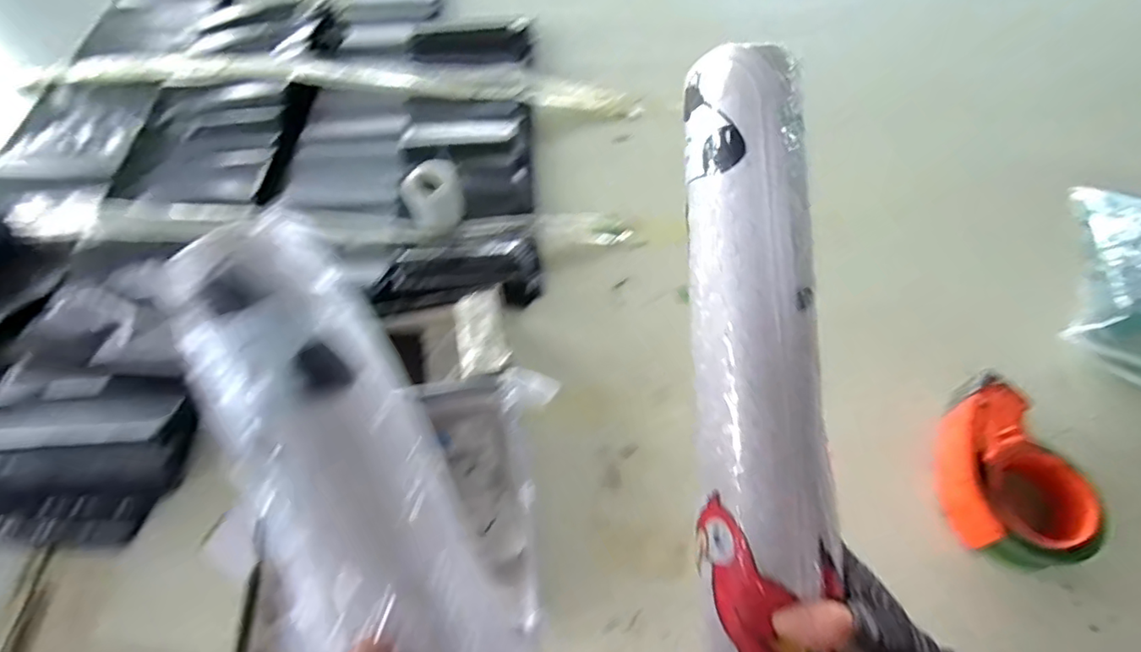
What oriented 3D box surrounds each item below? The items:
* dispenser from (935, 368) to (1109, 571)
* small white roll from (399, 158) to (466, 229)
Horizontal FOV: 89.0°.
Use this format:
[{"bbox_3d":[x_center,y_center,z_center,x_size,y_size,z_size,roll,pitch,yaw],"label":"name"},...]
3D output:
[{"bbox_3d":[0.391,0.131,0.530,0.100,0.056,0.163,-12,61,-6],"label":"dispenser"},{"bbox_3d":[-0.164,-0.159,0.703,0.068,0.066,0.054,-11,61,-5],"label":"small white roll"}]

